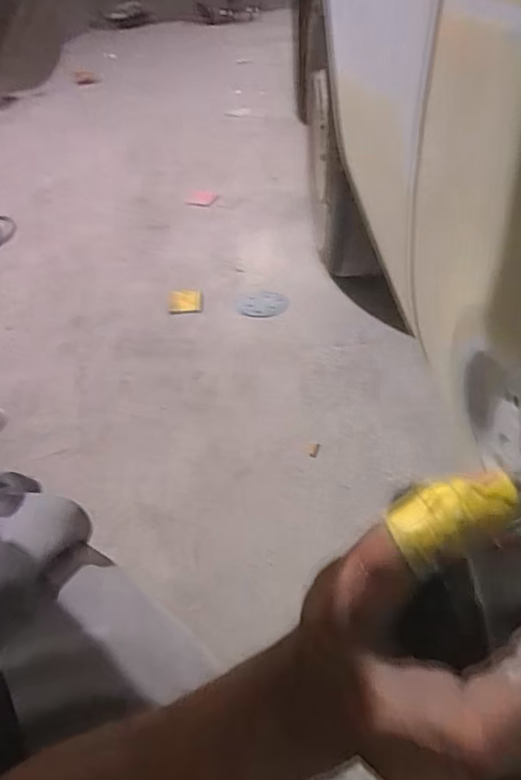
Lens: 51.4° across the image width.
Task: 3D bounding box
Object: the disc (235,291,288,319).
[{"bbox_3d":[0.004,-0.206,1.290,0.127,0.009,0.112,7,42,14],"label":"disc"}]

